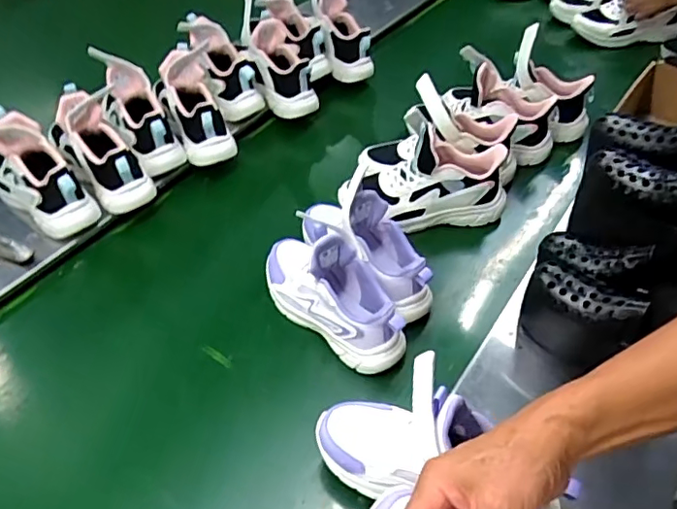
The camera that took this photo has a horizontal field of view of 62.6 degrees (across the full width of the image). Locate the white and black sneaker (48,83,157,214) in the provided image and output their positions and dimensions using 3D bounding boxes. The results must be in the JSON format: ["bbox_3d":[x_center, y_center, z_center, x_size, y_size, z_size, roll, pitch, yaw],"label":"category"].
[{"bbox_3d":[-0.355,-0.158,0.850,0.094,0.105,0.183,-32,82,-27],"label":"white and black sneaker"}]

